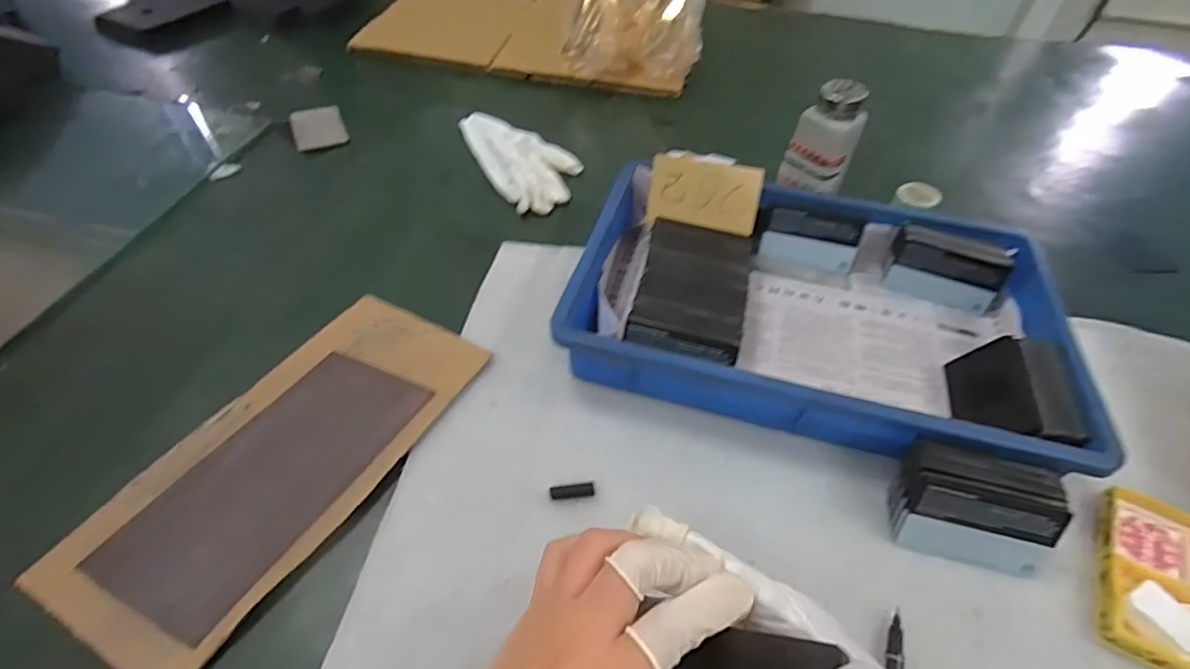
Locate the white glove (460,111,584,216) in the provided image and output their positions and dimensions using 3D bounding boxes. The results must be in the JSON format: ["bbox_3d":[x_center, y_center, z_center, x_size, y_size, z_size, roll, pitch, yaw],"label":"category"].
[{"bbox_3d":[-0.082,-0.205,0.641,0.099,0.028,0.185,-25,55,-23],"label":"white glove"}]

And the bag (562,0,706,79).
[{"bbox_3d":[0.073,-0.455,0.778,0.165,0.138,0.181,16,50,10],"label":"bag"}]

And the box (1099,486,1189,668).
[{"bbox_3d":[0.350,0.148,0.349,0.058,0.018,0.115,26,52,18],"label":"box"}]

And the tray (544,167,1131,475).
[{"bbox_3d":[0.173,-0.024,0.461,0.362,0.059,0.231,15,50,9],"label":"tray"}]

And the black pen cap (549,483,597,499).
[{"bbox_3d":[-0.015,0.105,0.376,0.030,0.006,0.007,-4,49,-7],"label":"black pen cap"}]

